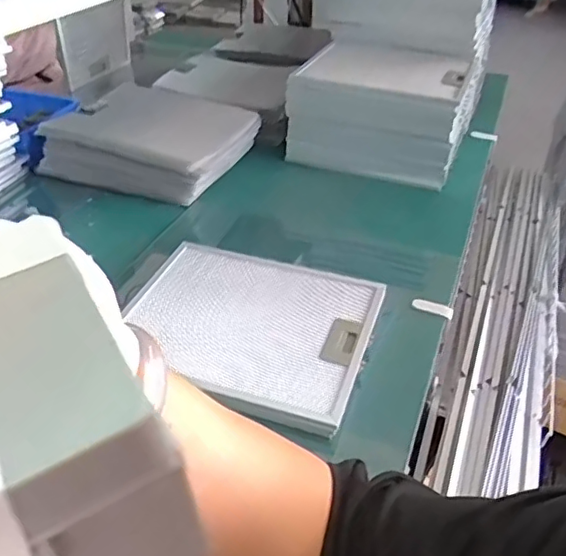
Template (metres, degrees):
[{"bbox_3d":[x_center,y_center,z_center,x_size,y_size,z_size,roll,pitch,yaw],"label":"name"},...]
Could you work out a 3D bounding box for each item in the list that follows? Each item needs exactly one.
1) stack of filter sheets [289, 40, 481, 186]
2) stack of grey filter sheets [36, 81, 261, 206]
[{"bbox_3d":[0.214,-0.354,1.261,0.337,0.218,0.294,17,39,20],"label":"stack of filter sheets"},{"bbox_3d":[-0.268,-0.278,1.204,0.379,0.106,0.261,11,38,14],"label":"stack of grey filter sheets"}]

